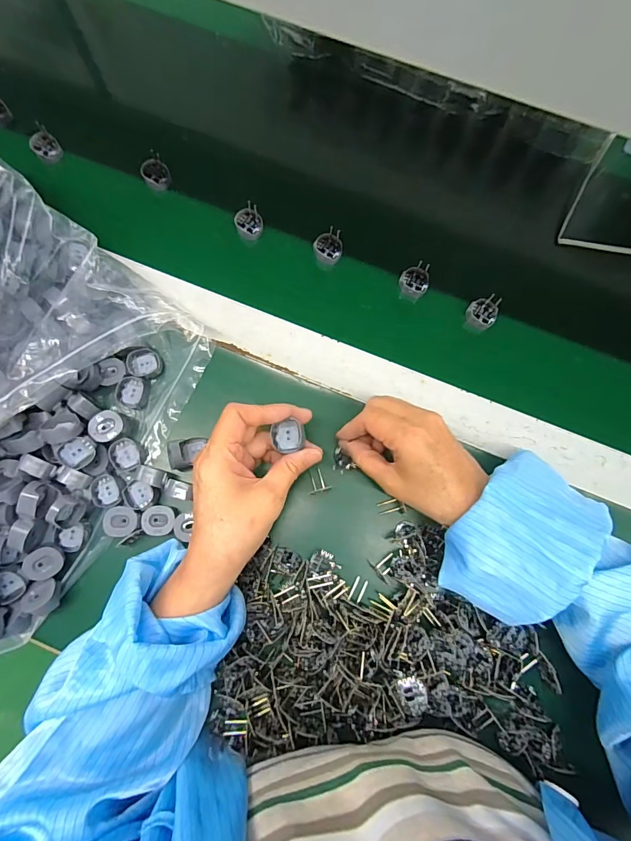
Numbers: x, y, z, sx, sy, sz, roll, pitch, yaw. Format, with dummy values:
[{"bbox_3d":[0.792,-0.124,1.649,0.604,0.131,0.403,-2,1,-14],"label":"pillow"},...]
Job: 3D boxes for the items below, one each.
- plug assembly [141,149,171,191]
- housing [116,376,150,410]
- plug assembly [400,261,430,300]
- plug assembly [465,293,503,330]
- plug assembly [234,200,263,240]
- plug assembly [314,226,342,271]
[{"bbox_3d":[-0.170,-0.263,0.419,0.027,0.025,0.024,-25,81,-6],"label":"plug assembly"},{"bbox_3d":[-0.169,-0.025,0.367,0.027,0.011,0.029,6,80,0],"label":"housing"},{"bbox_3d":[0.102,-0.144,0.408,0.028,0.036,0.030,0,80,-1],"label":"plug assembly"},{"bbox_3d":[0.169,-0.109,0.402,0.029,0.030,0.029,0,80,-1],"label":"plug assembly"},{"bbox_3d":[-0.069,-0.206,0.415,0.027,0.030,0.028,0,80,-1],"label":"plug assembly"},{"bbox_3d":[0.013,-0.179,0.417,0.028,0.026,0.034,14,80,1],"label":"plug assembly"}]

